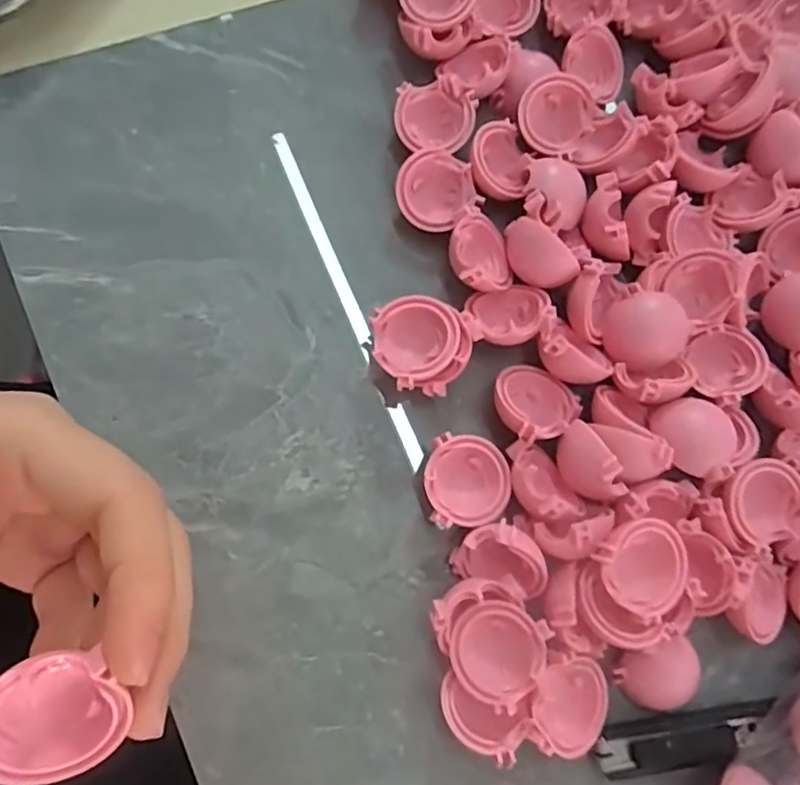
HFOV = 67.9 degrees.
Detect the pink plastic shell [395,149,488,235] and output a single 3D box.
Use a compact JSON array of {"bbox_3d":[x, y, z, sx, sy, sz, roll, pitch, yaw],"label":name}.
[{"bbox_3d":[0.014,-0.074,0.219,0.030,0.010,0.027,-12,77,-4],"label":"pink plastic shell"}]

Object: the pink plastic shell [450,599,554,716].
[{"bbox_3d":[0.030,0.081,0.185,0.028,0.011,0.030,1,80,-7],"label":"pink plastic shell"}]

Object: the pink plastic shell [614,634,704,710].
[{"bbox_3d":[0.088,0.096,0.200,0.025,0.010,0.023,1,80,-7],"label":"pink plastic shell"}]

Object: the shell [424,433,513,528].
[{"bbox_3d":[0.023,0.031,0.204,0.028,0.012,0.030,4,80,-7],"label":"shell"}]

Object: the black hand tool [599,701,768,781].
[{"bbox_3d":[0.096,0.116,0.199,0.061,0.007,0.015,-5,81,-8],"label":"black hand tool"}]

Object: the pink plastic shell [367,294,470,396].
[{"bbox_3d":[0.007,-0.015,0.207,0.032,0.021,0.031,0,80,-7],"label":"pink plastic shell"}]

